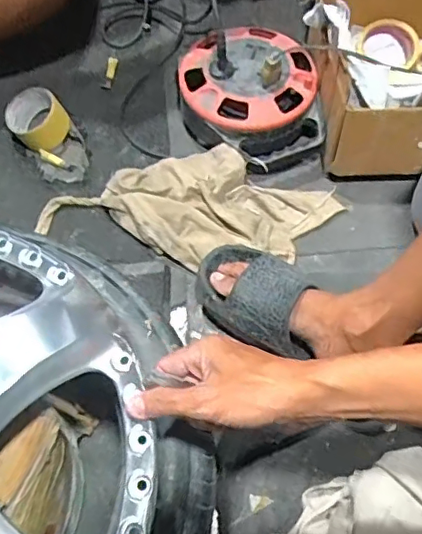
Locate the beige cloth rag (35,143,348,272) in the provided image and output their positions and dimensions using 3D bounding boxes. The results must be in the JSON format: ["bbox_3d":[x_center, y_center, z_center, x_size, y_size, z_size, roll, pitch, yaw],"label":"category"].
[{"bbox_3d":[-0.026,-0.089,0.789,0.412,0.064,0.169,10,60,3],"label":"beige cloth rag"}]

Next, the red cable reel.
[{"bbox_3d":[0.058,-0.257,0.837,0.210,0.130,0.222,2,60,-2],"label":"red cable reel"}]

